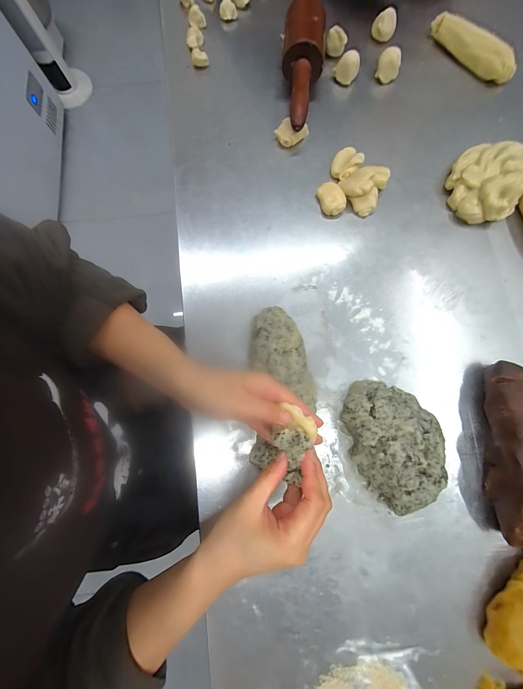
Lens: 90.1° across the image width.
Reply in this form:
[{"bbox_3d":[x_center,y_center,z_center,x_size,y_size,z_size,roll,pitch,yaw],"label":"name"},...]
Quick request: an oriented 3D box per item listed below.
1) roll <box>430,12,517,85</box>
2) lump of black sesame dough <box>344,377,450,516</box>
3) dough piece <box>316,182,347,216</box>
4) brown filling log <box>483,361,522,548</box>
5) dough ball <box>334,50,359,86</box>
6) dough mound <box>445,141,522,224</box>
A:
[{"bbox_3d":[0.339,-0.478,0.419,0.035,0.031,0.152,-40,82,-7],"label":"roll"},{"bbox_3d":[0.161,0.115,0.309,0.105,0.040,0.152,-14,80,-2],"label":"lump of black sesame dough"},{"bbox_3d":[0.101,-0.209,0.374,0.032,0.017,0.046,-16,80,-3],"label":"dough piece"},{"bbox_3d":[0.297,0.121,0.299,0.056,0.054,0.197,4,80,1],"label":"brown filling log"},{"bbox_3d":[0.135,-0.435,0.411,0.035,0.034,0.026,-40,82,-7],"label":"dough ball"},{"bbox_3d":[0.316,-0.227,0.364,0.099,0.043,0.100,0,80,0],"label":"dough mound"}]

